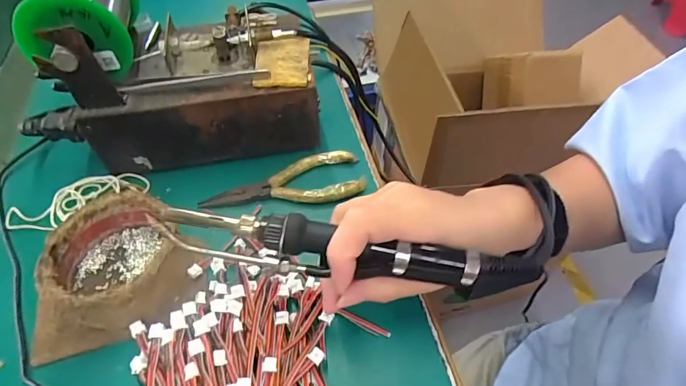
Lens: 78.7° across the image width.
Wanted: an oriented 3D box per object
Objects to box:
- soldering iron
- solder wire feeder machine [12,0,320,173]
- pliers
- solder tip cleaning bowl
[{"bbox_3d":[0.001,0.031,0.225,0.202,0.019,0.025,8,51,0],"label":"soldering iron"},{"bbox_3d":[-0.138,-0.107,0.341,0.218,0.134,0.113,-8,52,-8],"label":"solder wire feeder machine"},{"bbox_3d":[-0.049,-0.009,0.346,0.128,0.011,0.046,-6,51,-7],"label":"pliers"},{"bbox_3d":[-0.154,0.041,0.279,0.077,0.044,0.077,1,51,-1],"label":"solder tip cleaning bowl"}]

